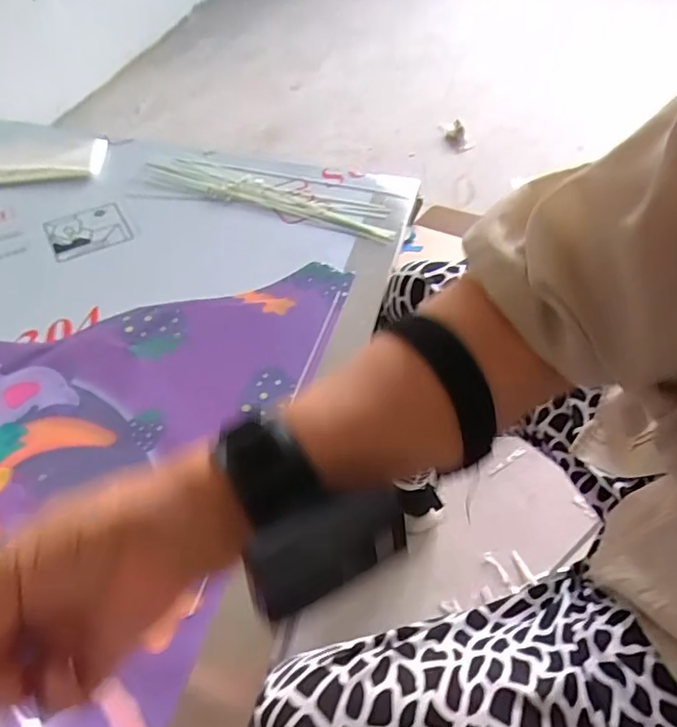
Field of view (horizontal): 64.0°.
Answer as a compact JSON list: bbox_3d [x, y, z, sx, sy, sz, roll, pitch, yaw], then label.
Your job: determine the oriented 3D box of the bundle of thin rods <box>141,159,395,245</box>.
[{"bbox_3d":[-0.099,-0.238,0.750,0.377,0.011,0.069,18,52,14],"label":"bundle of thin rods"}]

